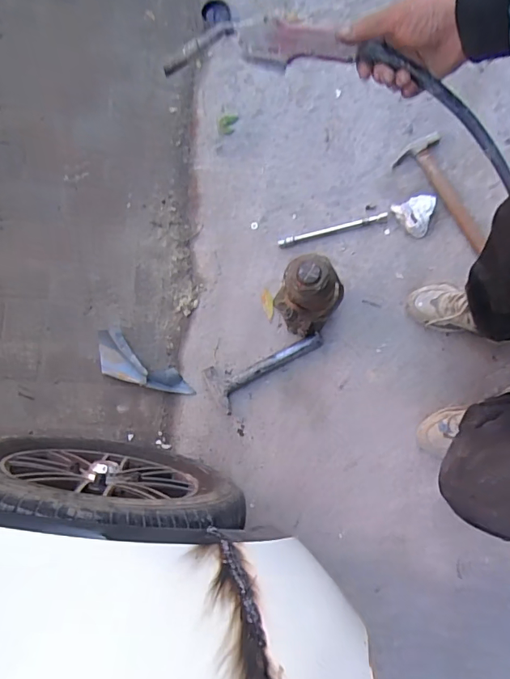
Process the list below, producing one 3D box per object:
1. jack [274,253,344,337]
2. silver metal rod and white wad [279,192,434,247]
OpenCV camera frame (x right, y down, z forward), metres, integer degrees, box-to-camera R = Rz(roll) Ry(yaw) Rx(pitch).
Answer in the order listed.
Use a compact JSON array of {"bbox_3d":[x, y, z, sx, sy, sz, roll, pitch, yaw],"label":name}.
[{"bbox_3d":[0.113,-0.094,1.004,0.127,0.206,0.125,1,83,-5],"label":"jack"},{"bbox_3d":[0.247,-0.271,1.132,0.373,0.019,0.096,-10,78,10],"label":"silver metal rod and white wad"}]

